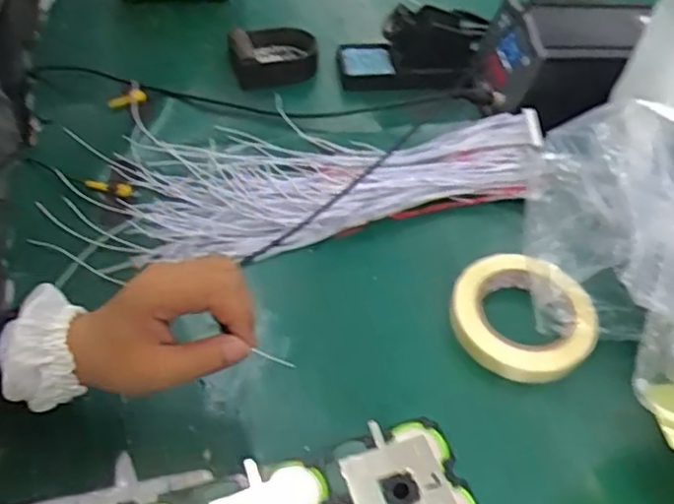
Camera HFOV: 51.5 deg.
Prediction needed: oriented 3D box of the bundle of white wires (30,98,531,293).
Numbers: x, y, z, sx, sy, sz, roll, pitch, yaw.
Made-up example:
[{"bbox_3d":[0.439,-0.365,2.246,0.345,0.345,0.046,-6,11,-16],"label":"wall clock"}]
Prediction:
[{"bbox_3d":[-0.031,-0.086,0.702,0.475,0.032,0.188,-13,52,-15],"label":"bundle of white wires"}]

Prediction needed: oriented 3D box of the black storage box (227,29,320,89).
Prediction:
[{"bbox_3d":[-0.077,-0.241,0.847,0.112,0.049,0.081,-20,54,-19],"label":"black storage box"}]

